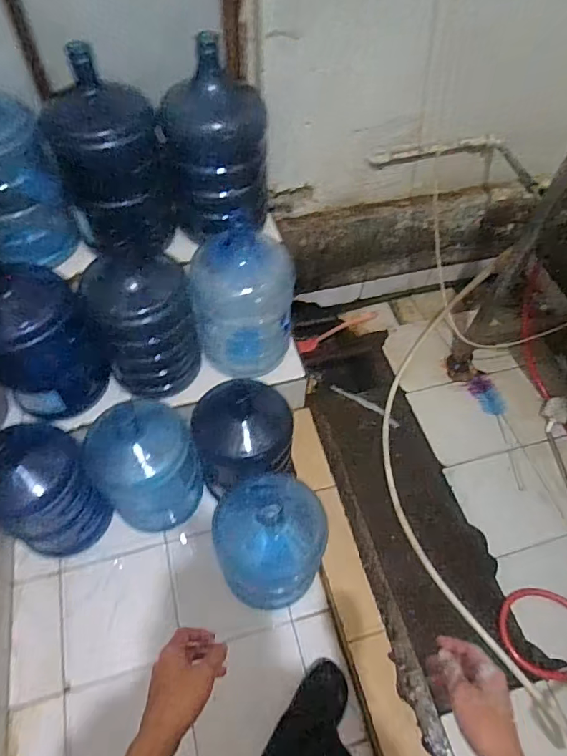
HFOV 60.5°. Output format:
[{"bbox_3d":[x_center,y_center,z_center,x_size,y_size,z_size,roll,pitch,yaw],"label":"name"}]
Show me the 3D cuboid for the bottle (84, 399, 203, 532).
[{"bbox_3d":[-0.391,0.241,1.359,0.278,0.394,0.258,1,57,-1],"label":"bottle"}]

